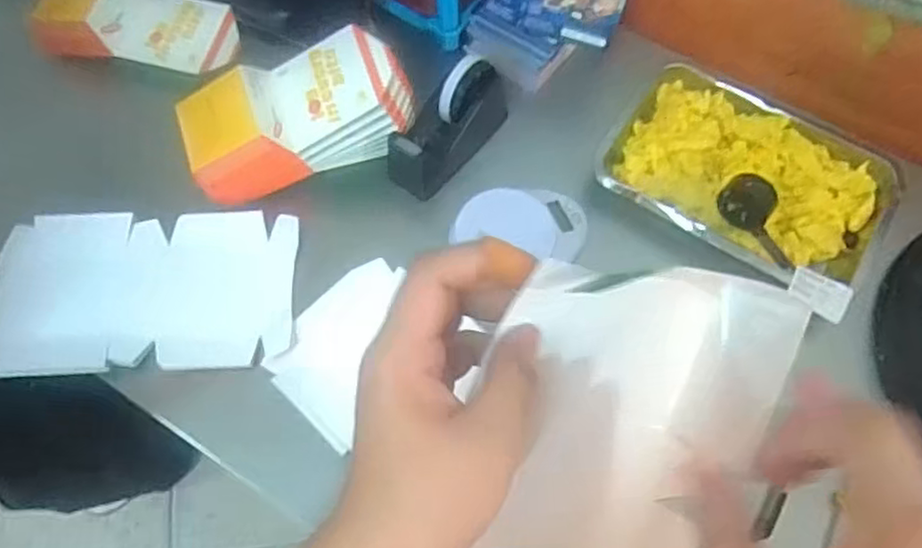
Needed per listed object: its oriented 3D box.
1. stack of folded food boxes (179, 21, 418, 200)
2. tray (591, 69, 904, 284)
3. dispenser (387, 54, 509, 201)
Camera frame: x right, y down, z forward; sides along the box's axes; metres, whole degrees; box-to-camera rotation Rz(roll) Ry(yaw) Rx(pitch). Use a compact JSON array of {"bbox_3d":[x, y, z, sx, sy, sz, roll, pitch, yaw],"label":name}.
[{"bbox_3d":[-0.176,-0.175,0.745,0.241,0.091,0.109,-19,67,-7],"label":"stack of folded food boxes"},{"bbox_3d":[0.316,-0.111,0.759,0.293,0.054,0.200,31,70,13],"label":"tray"},{"bbox_3d":[-0.011,-0.162,0.762,0.065,0.096,0.152,40,72,16],"label":"dispenser"}]

